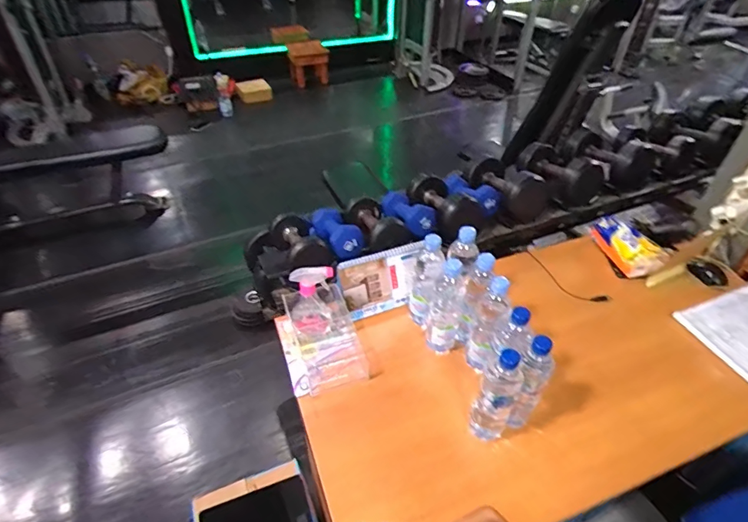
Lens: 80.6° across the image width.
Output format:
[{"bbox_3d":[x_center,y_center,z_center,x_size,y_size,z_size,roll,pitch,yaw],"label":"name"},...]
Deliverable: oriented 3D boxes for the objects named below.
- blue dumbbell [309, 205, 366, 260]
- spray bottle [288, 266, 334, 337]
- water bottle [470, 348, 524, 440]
[{"bbox_3d":[-0.111,-0.085,1.216,0.092,0.075,0.239,-16,29,-18],"label":"blue dumbbell"},{"bbox_3d":[-0.135,0.093,0.987,0.089,0.202,0.076,-7,42,-9],"label":"spray bottle"},{"bbox_3d":[0.216,0.253,0.791,0.064,0.241,0.056,20,45,21],"label":"water bottle"}]

